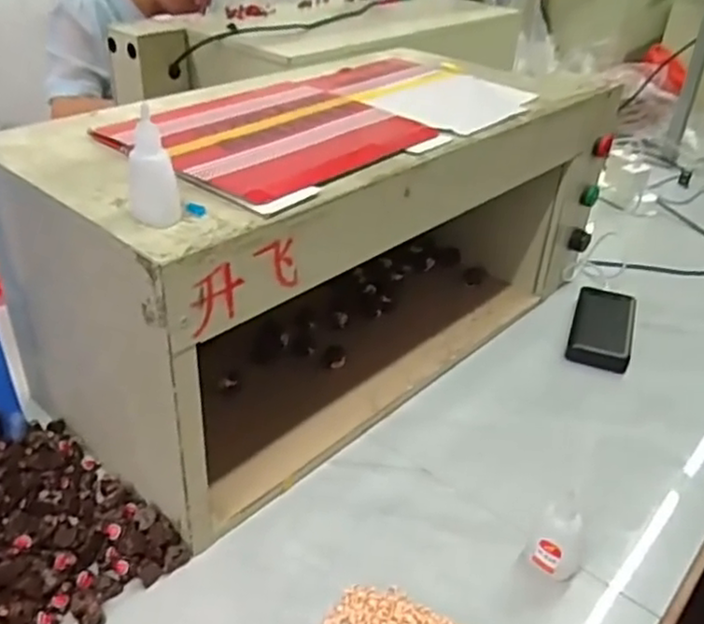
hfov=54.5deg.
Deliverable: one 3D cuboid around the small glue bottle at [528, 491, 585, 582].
[{"bbox_3d":[0.171,0.181,0.555,0.040,0.066,0.034,21,38,22],"label":"small glue bottle"}]

